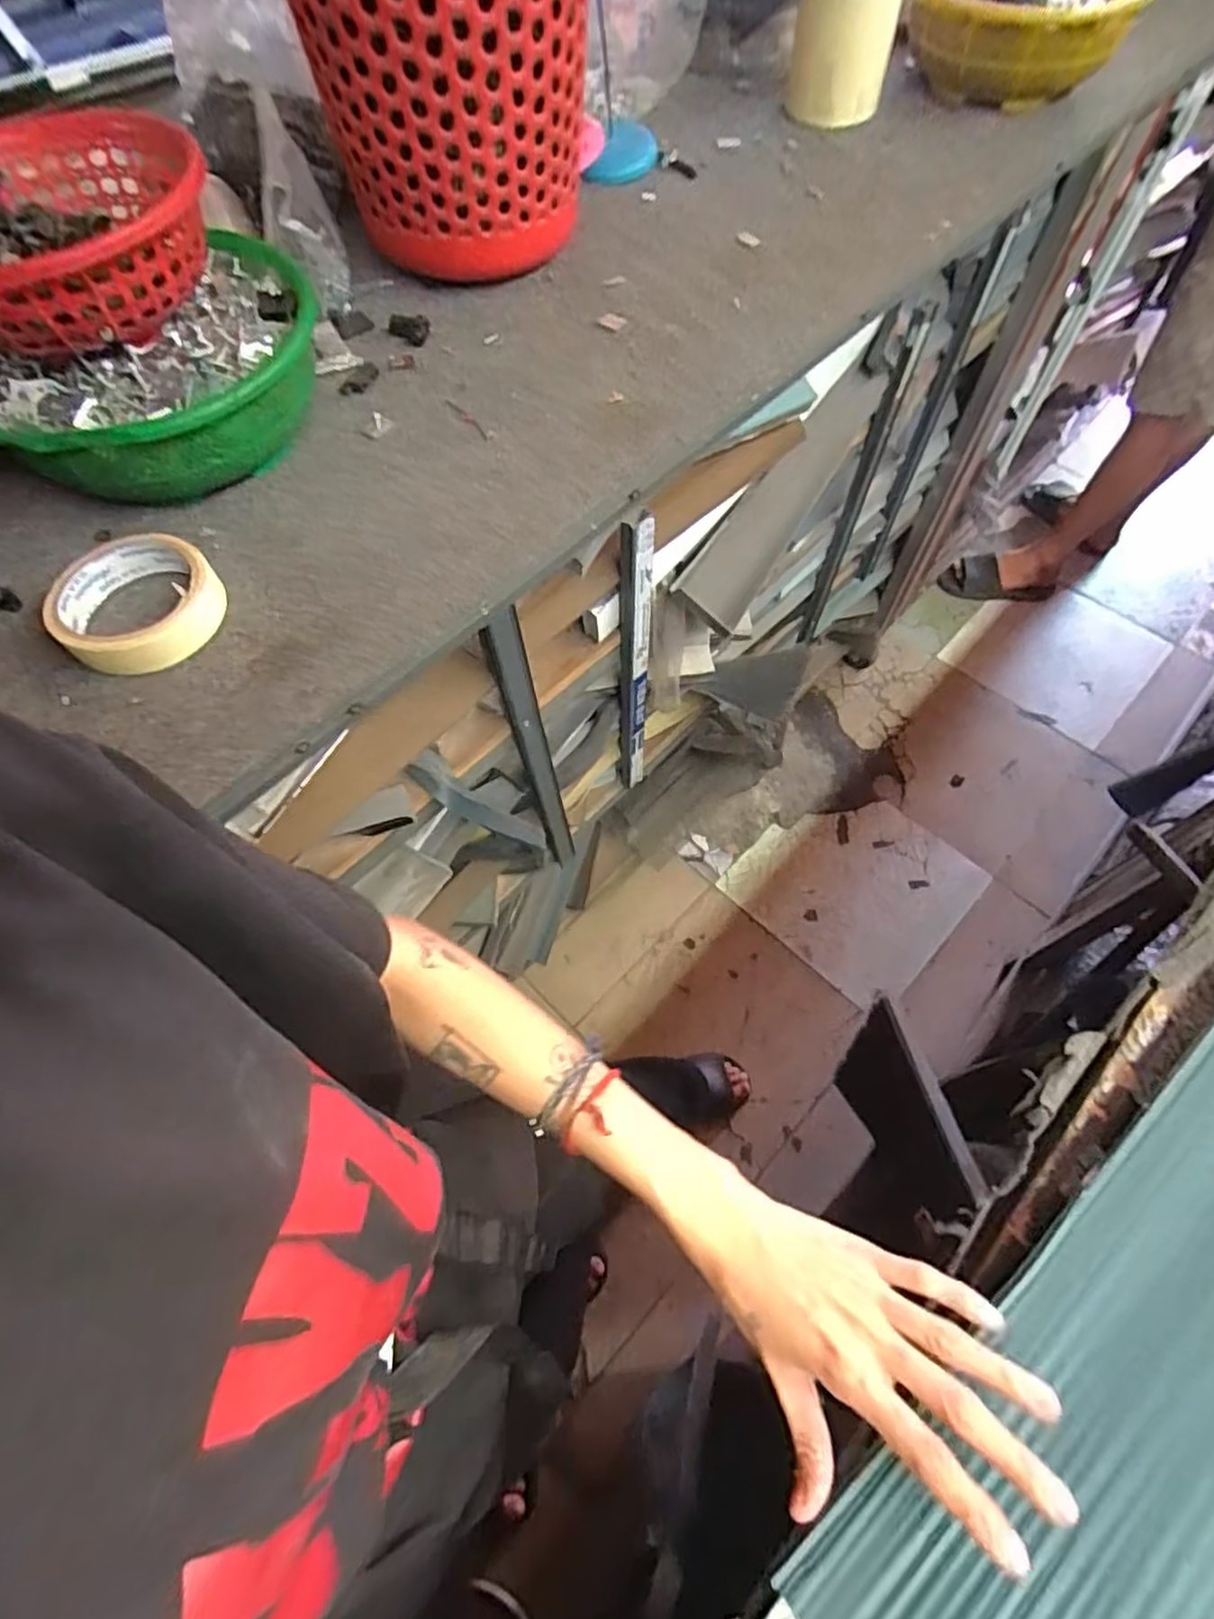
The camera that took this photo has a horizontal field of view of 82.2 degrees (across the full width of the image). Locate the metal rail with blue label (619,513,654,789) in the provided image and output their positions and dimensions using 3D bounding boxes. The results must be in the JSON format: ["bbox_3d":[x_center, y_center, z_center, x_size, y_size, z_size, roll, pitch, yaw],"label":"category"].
[{"bbox_3d":[0.031,-0.144,0.786,0.036,0.444,0.032,-3,62,1],"label":"metal rail with blue label"}]

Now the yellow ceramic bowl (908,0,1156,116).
[{"bbox_3d":[0.413,-0.780,0.684,0.206,0.079,0.239,20,65,13],"label":"yellow ceramic bowl"}]

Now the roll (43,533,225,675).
[{"bbox_3d":[-0.289,-0.127,0.426,0.095,0.026,0.091,-1,62,2],"label":"roll"}]

